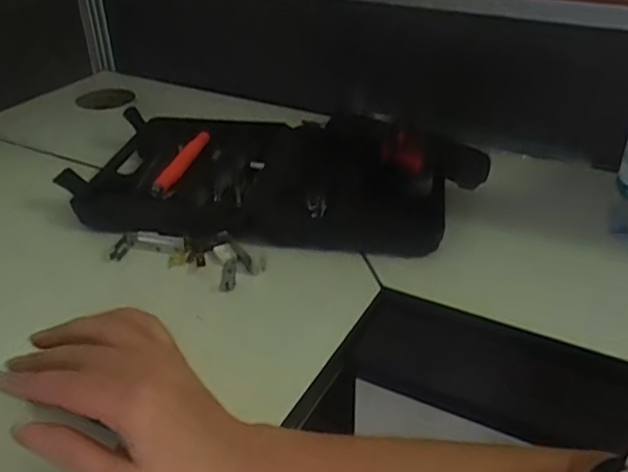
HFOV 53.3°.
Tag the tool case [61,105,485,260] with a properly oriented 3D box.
[{"bbox_3d":[-0.035,-0.068,0.606,0.377,0.063,0.219,6,33,10],"label":"tool case"}]

